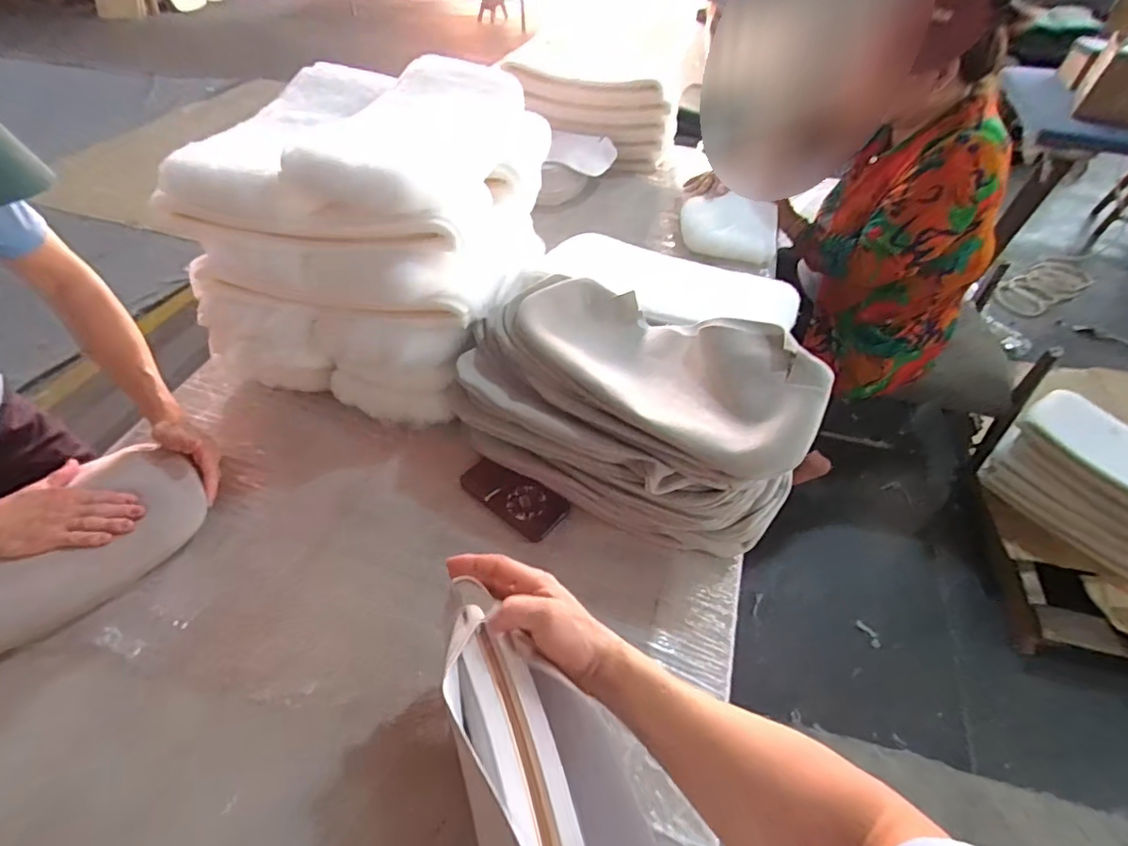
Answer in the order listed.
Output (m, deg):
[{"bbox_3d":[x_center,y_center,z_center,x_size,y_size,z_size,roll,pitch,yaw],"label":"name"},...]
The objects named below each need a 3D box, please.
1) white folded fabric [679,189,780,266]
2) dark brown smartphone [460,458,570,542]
[{"bbox_3d":[0.379,-0.459,1.268,0.220,0.055,0.214,9,49,8],"label":"white folded fabric"},{"bbox_3d":[-0.076,0.108,0.823,0.165,0.005,0.078,31,57,23],"label":"dark brown smartphone"}]

